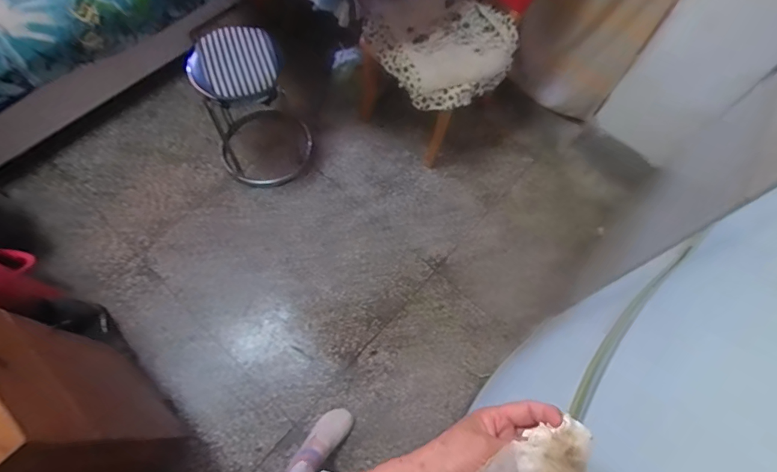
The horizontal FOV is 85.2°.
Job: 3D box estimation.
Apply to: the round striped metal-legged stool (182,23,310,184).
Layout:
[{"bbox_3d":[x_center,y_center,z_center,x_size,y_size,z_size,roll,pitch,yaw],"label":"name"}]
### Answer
[{"bbox_3d":[-0.500,-0.469,1.544,0.349,0.513,0.385,-30,71,-15],"label":"round striped metal-legged stool"}]

